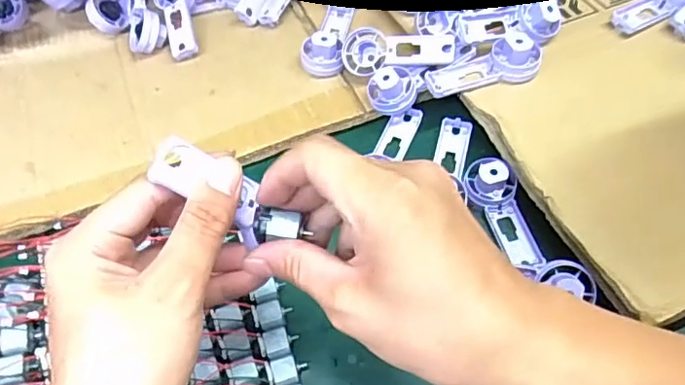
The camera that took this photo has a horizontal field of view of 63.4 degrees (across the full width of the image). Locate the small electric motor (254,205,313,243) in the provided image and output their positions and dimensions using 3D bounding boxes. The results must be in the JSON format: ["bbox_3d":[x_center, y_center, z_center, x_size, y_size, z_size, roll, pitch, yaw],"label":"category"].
[{"bbox_3d":[-0.031,0.018,0.274,0.021,0.013,0.017,4,61,4],"label":"small electric motor"}]

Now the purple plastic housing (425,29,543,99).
[{"bbox_3d":[0.112,-0.102,0.435,0.090,0.025,0.035,-11,57,-4],"label":"purple plastic housing"}]

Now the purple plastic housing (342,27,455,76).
[{"bbox_3d":[0.047,-0.116,0.465,0.092,0.022,0.037,9,91,22],"label":"purple plastic housing"}]

